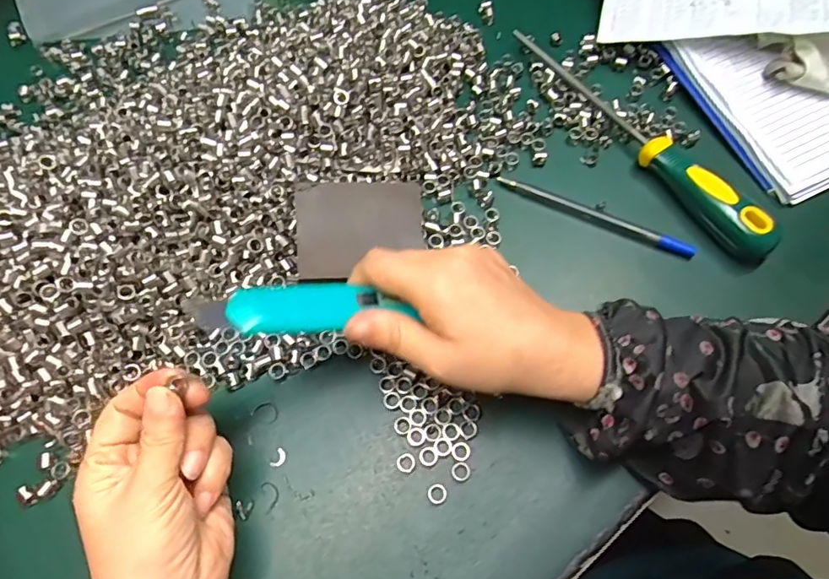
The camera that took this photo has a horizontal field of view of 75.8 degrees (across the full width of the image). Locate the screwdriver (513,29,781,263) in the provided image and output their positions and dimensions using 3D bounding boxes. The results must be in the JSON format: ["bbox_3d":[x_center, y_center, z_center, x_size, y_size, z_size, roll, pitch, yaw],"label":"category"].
[{"bbox_3d":[0.162,-0.118,0.382,0.027,0.027,0.241,-31,69,-11],"label":"screwdriver"}]

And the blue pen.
[{"bbox_3d":[0.126,-0.053,0.375,0.140,0.006,0.011,25,70,12],"label":"blue pen"}]

